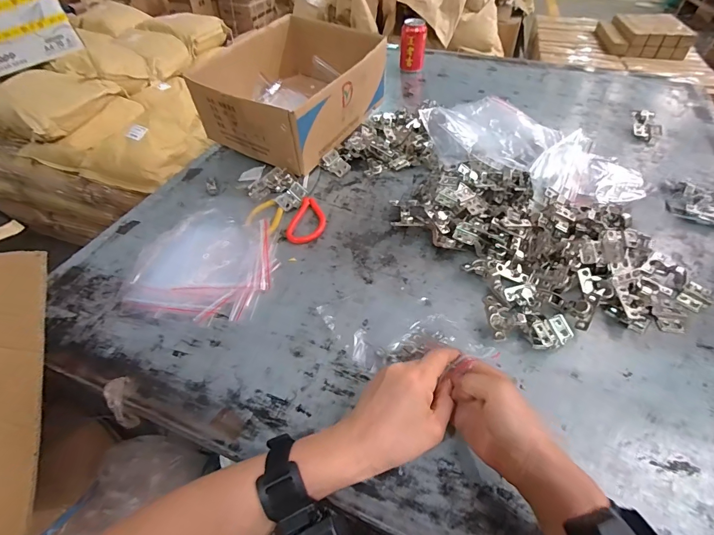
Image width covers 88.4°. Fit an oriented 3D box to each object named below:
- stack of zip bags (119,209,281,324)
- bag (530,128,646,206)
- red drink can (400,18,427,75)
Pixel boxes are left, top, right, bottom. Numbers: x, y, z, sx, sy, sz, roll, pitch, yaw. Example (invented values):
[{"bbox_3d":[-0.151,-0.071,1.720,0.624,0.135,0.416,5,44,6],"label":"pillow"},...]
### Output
[{"bbox_3d":[-0.223,-0.012,0.551,0.205,0.017,0.209,7,49,8],"label":"stack of zip bags"},{"bbox_3d":[0.380,-0.146,0.600,0.153,0.068,0.157,31,56,27],"label":"bag"},{"bbox_3d":[0.155,-0.612,1.011,0.064,0.116,0.059,3,48,5],"label":"red drink can"}]

